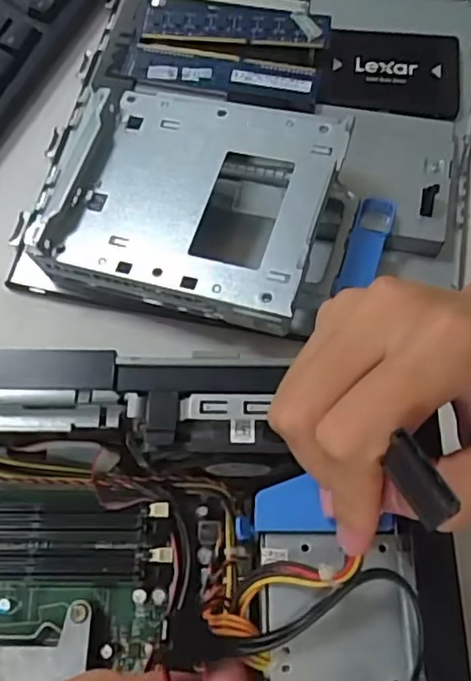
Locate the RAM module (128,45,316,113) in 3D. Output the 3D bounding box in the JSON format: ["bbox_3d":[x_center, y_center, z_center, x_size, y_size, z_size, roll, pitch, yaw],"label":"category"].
[{"bbox_3d":[-0.009,-0.177,0.409,0.123,0.009,0.033,11,73,5],"label":"RAM module"}]

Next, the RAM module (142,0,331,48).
[{"bbox_3d":[0.000,-0.220,0.422,0.126,0.005,0.035,8,68,5],"label":"RAM module"}]

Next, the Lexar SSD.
[{"bbox_3d":[0.105,-0.186,0.415,0.096,0.013,0.075,6,67,3],"label":"Lexar SSD"}]

